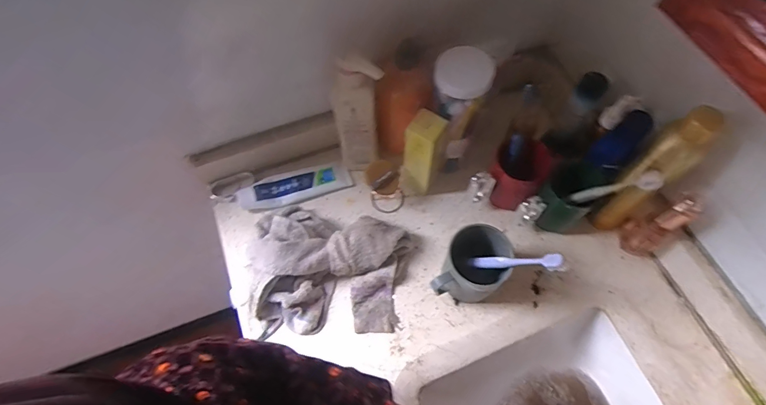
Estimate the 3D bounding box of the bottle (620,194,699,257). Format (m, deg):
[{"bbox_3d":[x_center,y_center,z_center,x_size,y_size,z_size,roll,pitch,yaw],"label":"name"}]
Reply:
[{"bbox_3d":[0.354,0.031,0.537,0.048,0.140,0.046,-24,67,-9],"label":"bottle"}]

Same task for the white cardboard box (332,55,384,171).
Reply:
[{"bbox_3d":[-0.033,-0.109,0.563,0.061,0.212,0.031,0,65,2],"label":"white cardboard box"}]

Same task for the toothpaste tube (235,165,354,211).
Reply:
[{"bbox_3d":[-0.137,-0.025,0.644,0.171,0.036,0.051,-19,66,-7],"label":"toothpaste tube"}]

